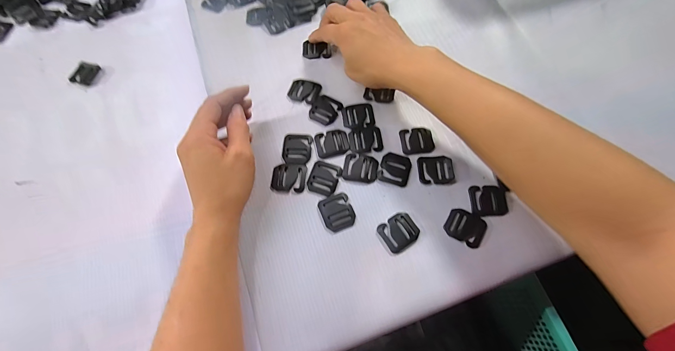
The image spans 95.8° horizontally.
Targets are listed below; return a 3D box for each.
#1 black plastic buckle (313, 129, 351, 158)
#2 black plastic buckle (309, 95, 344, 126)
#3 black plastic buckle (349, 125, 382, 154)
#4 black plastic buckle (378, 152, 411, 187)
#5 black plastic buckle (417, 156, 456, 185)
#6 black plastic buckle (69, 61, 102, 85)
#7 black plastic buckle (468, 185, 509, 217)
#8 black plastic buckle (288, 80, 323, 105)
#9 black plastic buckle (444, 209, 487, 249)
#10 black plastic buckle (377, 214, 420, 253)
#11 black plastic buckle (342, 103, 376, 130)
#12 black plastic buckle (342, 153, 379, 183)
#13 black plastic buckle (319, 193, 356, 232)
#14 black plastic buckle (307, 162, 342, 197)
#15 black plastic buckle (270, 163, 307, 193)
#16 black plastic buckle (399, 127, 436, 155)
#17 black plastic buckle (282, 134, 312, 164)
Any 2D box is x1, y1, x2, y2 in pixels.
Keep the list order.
[{"bbox_3d":[-0.006,-0.035,0.326,0.034,0.004,0.029,-14,68,-3],"label":"black plastic buckle"},{"bbox_3d":[-0.014,-0.074,0.343,0.032,0.004,0.035,27,71,13],"label":"black plastic buckle"},{"bbox_3d":[0.030,-0.040,0.327,0.035,0.004,0.031,-6,68,0],"label":"black plastic buckle"},{"bbox_3d":[0.059,-0.007,0.314,0.031,0.004,0.034,17,70,9],"label":"black plastic buckle"},{"bbox_3d":[0.101,-0.006,0.312,0.035,0.005,0.029,-1,68,2],"label":"black plastic buckle"},{"bbox_3d":[-0.313,-0.127,0.379,0.030,0.004,0.029,12,69,8],"label":"black plastic buckle"},{"bbox_3d":[0.148,0.024,0.297,0.034,0.004,0.030,-1,68,2],"label":"black plastic buckle"},{"bbox_3d":[-0.038,-0.099,0.355,0.036,0.004,0.032,18,70,10],"label":"black plastic buckle"},{"bbox_3d":[0.122,0.048,0.289,0.035,0.004,0.030,30,72,14],"label":"black plastic buckle"},{"bbox_3d":[0.059,0.053,0.290,0.035,0.004,0.030,-30,70,-9],"label":"black plastic buckle"},{"bbox_3d":[0.024,-0.066,0.341,0.035,0.004,0.031,-9,68,-1],"label":"black plastic buckle"},{"bbox_3d":[0.024,-0.008,0.315,0.035,0.004,0.030,8,68,6],"label":"black plastic buckle"},{"bbox_3d":[0.000,0.036,0.298,0.031,0.004,0.035,-20,68,-5],"label":"black plastic buckle"},{"bbox_3d":[-0.014,0.002,0.311,0.030,0.004,0.033,21,70,11],"label":"black plastic buckle"},{"bbox_3d":[-0.050,0.001,0.313,0.034,0.004,0.029,5,68,5],"label":"black plastic buckle"},{"bbox_3d":[0.086,-0.038,0.325,0.035,0.004,0.030,-5,68,1],"label":"black plastic buckle"},{"bbox_3d":[-0.044,-0.029,0.325,0.030,0.004,0.035,2,68,3],"label":"black plastic buckle"}]

